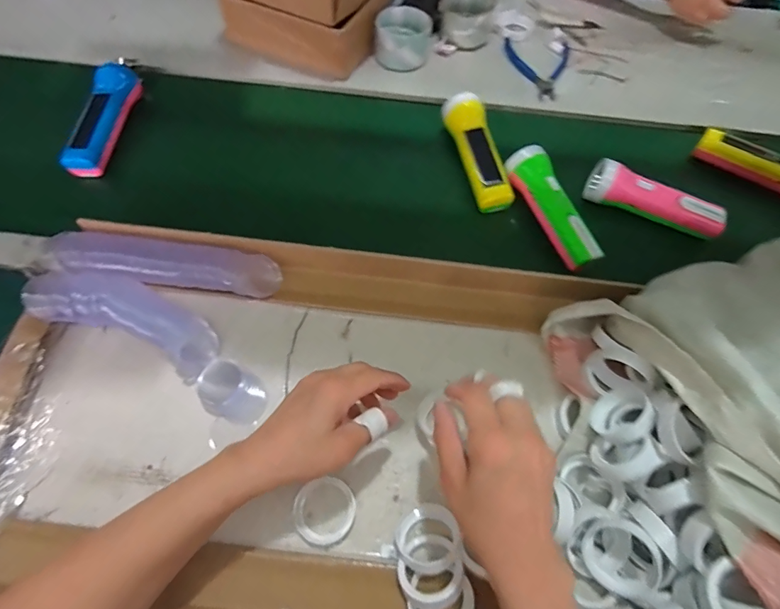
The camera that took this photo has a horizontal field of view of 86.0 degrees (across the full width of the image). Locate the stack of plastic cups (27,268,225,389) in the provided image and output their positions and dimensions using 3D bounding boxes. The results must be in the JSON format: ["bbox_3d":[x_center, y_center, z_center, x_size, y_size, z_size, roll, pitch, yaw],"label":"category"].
[{"bbox_3d":[-0.268,0.013,0.429,0.190,0.041,0.065,21,66,7],"label":"stack of plastic cups"}]

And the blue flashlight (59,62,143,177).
[{"bbox_3d":[-0.374,-0.241,0.542,0.048,0.034,0.167,7,65,1],"label":"blue flashlight"}]

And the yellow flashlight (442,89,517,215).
[{"bbox_3d":[0.111,-0.200,0.546,0.047,0.048,0.162,-14,66,-8],"label":"yellow flashlight"}]

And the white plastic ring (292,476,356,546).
[{"bbox_3d":[-0.059,0.187,0.378,0.055,0.012,0.052,1,65,-2],"label":"white plastic ring"}]

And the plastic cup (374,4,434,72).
[{"bbox_3d":[0.021,-0.403,0.637,0.086,0.050,0.088,1,65,-2],"label":"plastic cup"}]

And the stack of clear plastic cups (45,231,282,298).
[{"bbox_3d":[-0.240,-0.041,0.451,0.235,0.047,0.044,6,65,1],"label":"stack of clear plastic cups"}]

